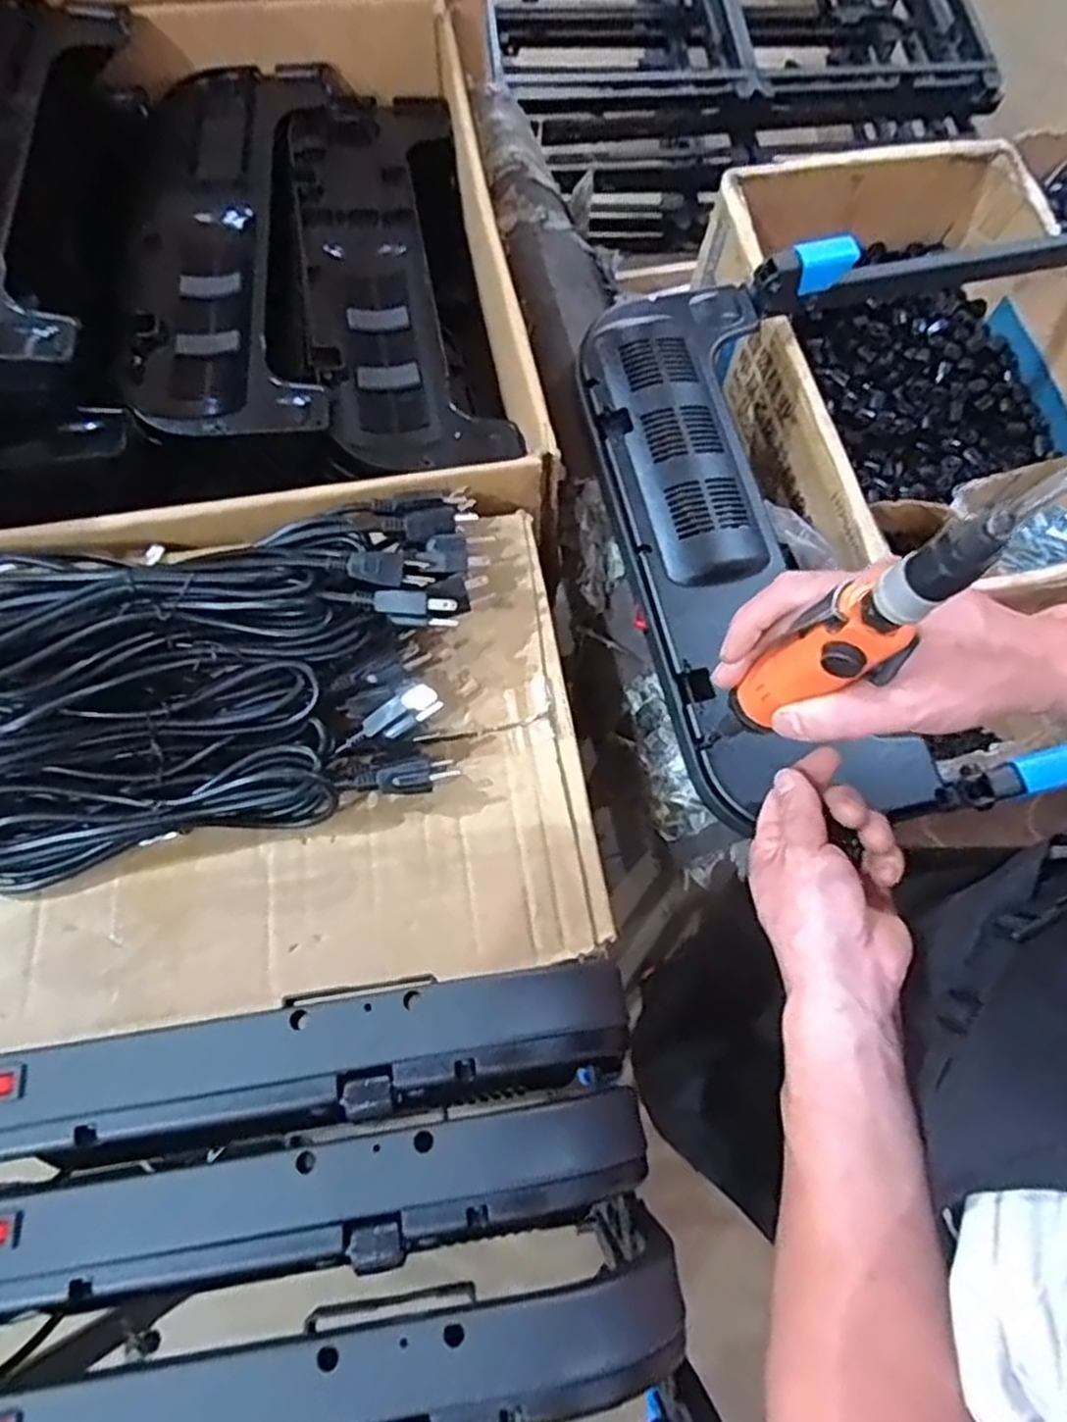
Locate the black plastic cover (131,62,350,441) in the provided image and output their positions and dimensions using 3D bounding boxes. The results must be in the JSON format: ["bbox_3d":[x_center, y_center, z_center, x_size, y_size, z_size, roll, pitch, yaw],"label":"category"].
[{"bbox_3d":[-0.279,-0.443,0.692,0.175,0.040,0.475,-5,72,-4],"label":"black plastic cover"}]

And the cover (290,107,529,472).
[{"bbox_3d":[-0.134,-0.422,0.714,0.164,0.037,0.479,-10,73,-5],"label":"cover"}]

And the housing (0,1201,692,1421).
[{"bbox_3d":[-0.146,0.282,0.301,0.427,0.042,0.065,-7,72,-4],"label":"housing"}]

